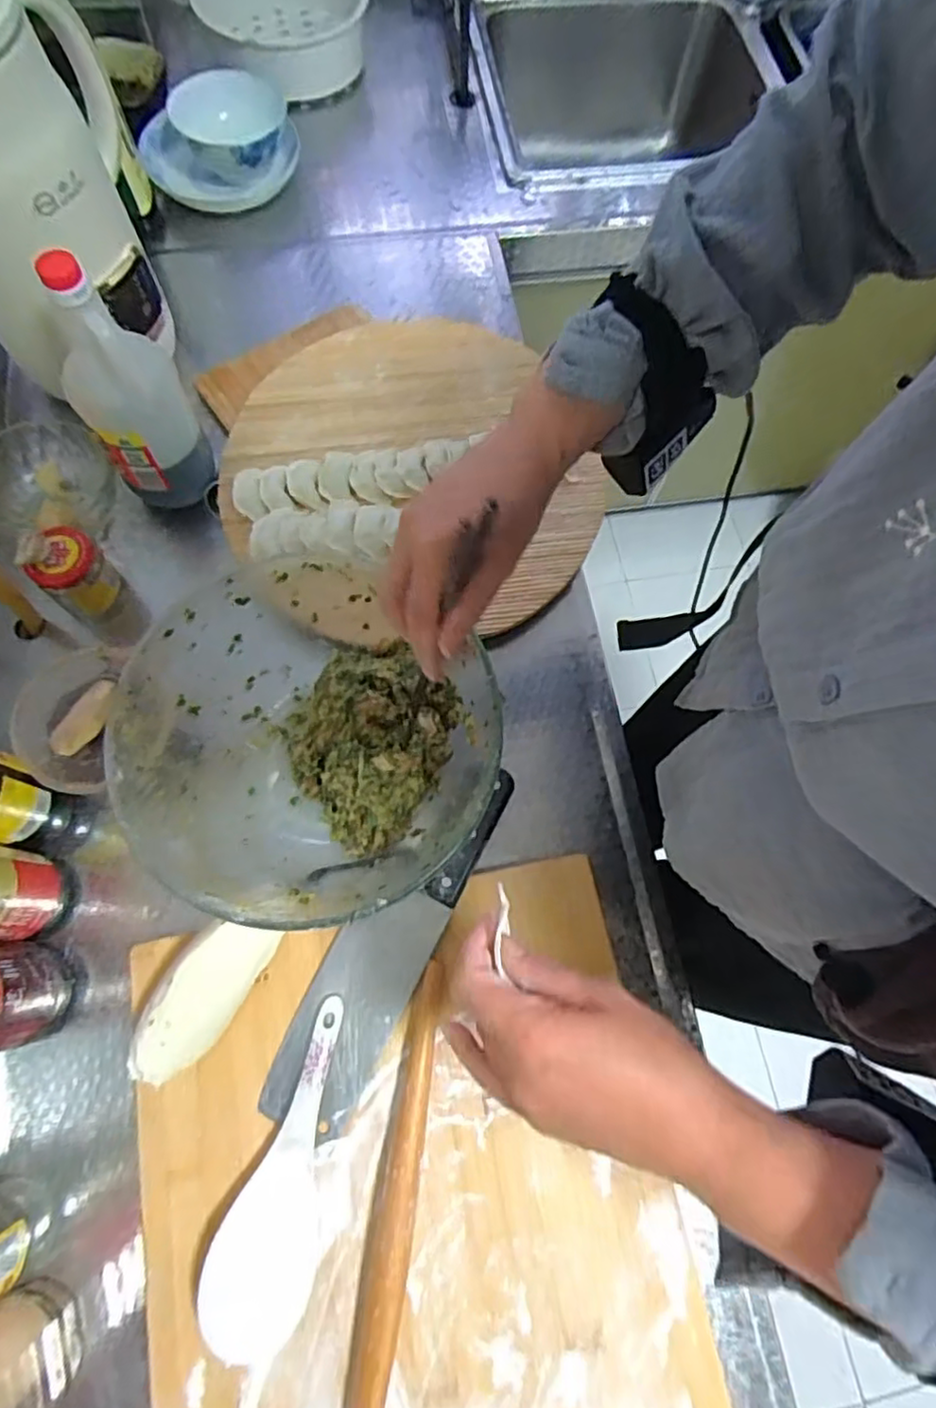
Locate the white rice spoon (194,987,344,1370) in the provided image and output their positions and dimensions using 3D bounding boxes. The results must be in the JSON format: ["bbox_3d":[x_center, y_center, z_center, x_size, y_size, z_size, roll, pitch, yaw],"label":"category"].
[{"bbox_3d":[-0.120,0.307,0.442,0.063,0.031,0.198,12,71,2],"label":"white rice spoon"}]

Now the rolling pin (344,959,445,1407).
[{"bbox_3d":[-0.051,0.352,0.433,0.028,0.031,0.338,9,70,0],"label":"rolling pin"}]

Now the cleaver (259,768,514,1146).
[{"bbox_3d":[-0.057,0.170,0.492,0.069,0.028,0.281,28,72,7],"label":"cleaver"}]

